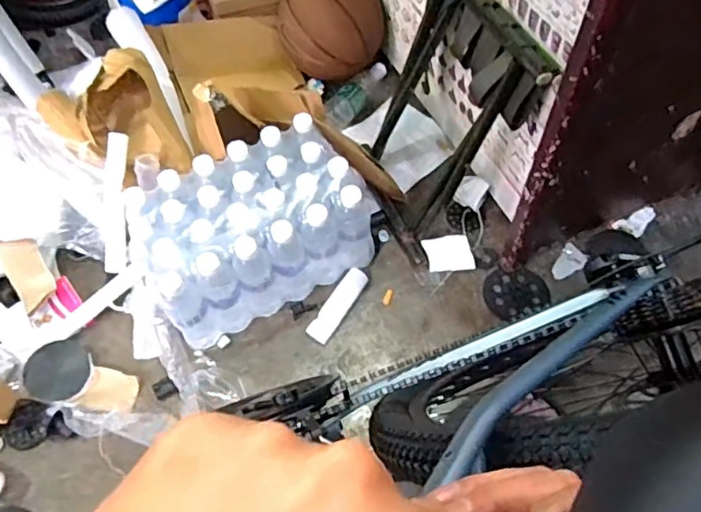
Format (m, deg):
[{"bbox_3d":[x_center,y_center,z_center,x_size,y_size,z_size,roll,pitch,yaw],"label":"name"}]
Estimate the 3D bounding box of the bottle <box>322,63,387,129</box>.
[{"bbox_3d":[0.023,-0.367,1.319,0.070,0.057,0.216,34,66,20],"label":"bottle"}]

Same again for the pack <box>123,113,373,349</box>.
[{"bbox_3d":[-0.170,-0.043,1.033,0.380,0.211,0.226,-26,62,-14],"label":"pack"}]

